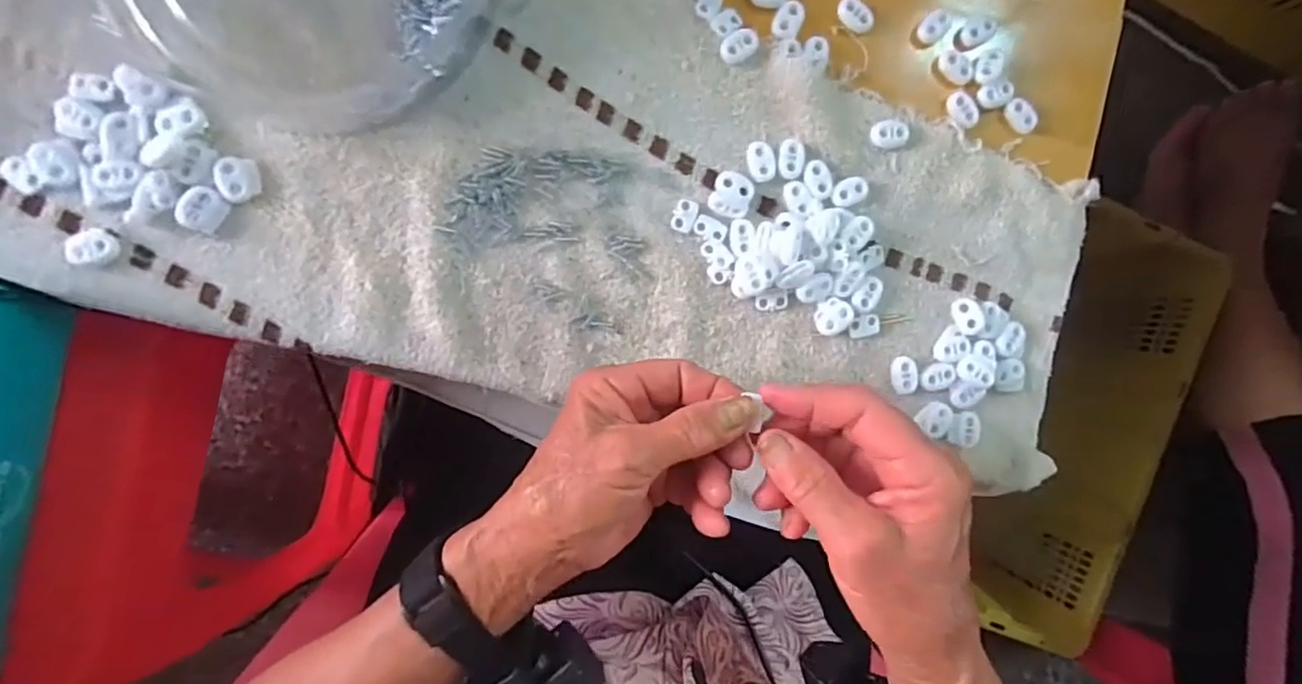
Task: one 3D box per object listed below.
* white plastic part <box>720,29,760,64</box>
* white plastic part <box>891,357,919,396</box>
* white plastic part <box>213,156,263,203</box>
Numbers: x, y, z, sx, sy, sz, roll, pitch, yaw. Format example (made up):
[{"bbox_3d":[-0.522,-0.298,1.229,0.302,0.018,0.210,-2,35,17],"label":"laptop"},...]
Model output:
[{"bbox_3d":[0.050,-0.165,0.346,0.024,0.004,0.015,-35,97,-5],"label":"white plastic part"},{"bbox_3d":[0.150,0.020,0.367,0.015,0.006,0.022,1,93,-9],"label":"white plastic part"},{"bbox_3d":[-0.206,-0.082,0.310,0.019,0.006,0.021,-19,96,-7],"label":"white plastic part"}]

